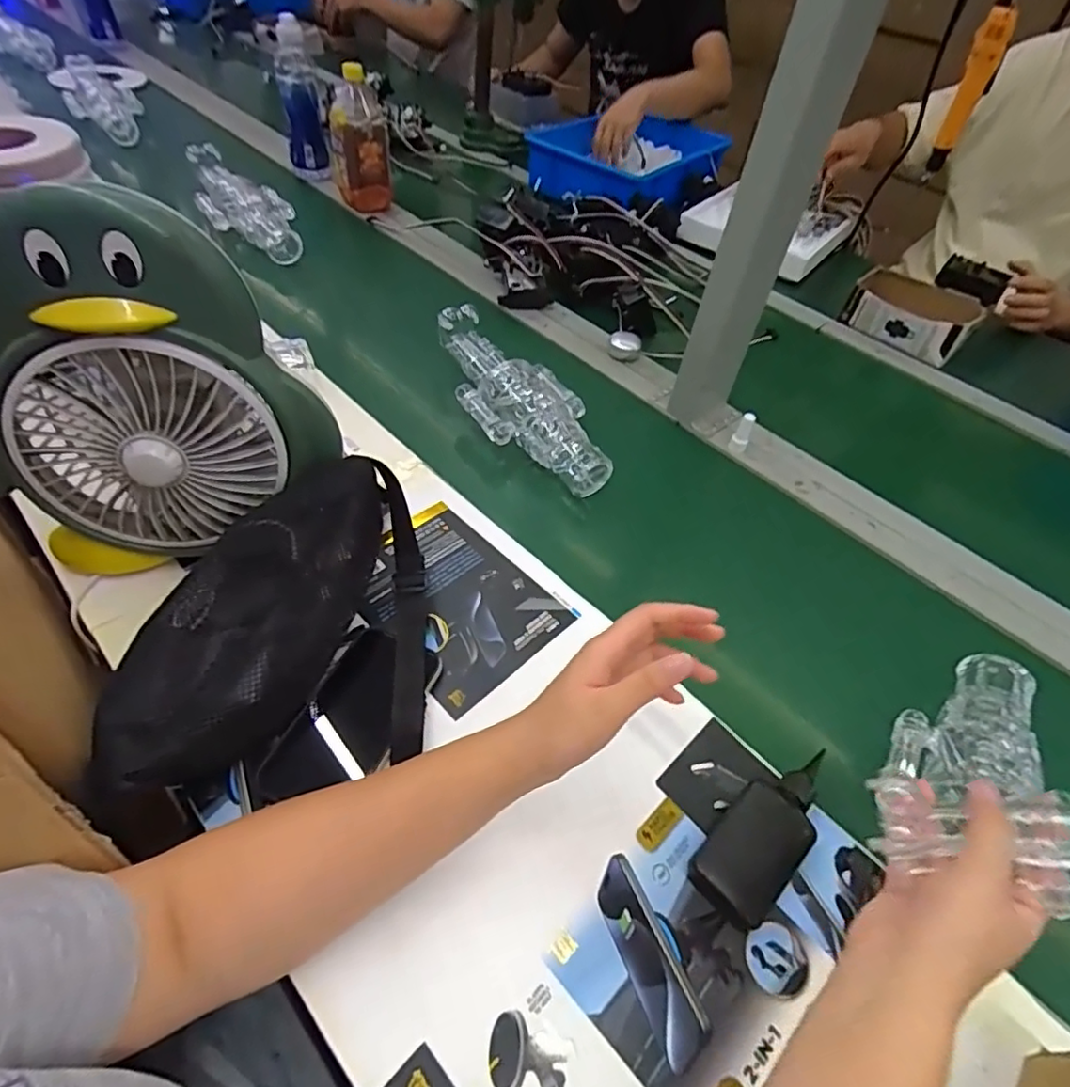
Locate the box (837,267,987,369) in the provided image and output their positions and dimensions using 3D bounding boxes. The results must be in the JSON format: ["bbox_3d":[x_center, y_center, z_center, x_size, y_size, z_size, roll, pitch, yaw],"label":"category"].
[{"bbox_3d":[0.589,-0.357,0.952,0.178,0.069,0.133,38,56,23],"label":"box"}]

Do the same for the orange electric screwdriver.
[{"bbox_3d":[0.624,-0.646,0.873,0.043,0.206,0.042,35,77,22],"label":"orange electric screwdriver"}]

